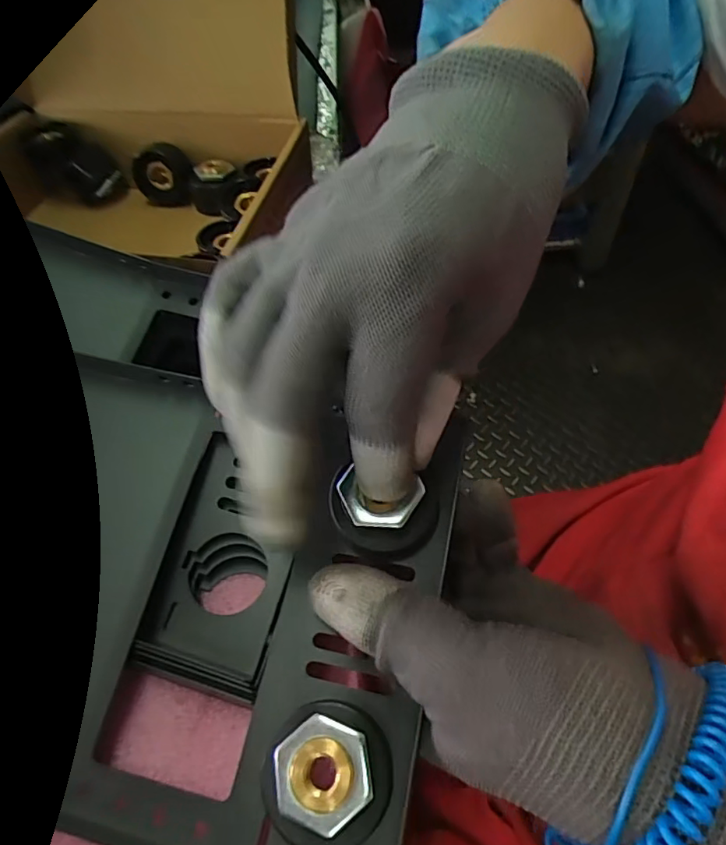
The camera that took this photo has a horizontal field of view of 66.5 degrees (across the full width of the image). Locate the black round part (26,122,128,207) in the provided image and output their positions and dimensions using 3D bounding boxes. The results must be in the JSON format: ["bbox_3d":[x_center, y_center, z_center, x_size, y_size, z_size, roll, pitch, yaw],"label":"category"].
[{"bbox_3d":[-0.217,-0.195,0.420,0.054,0.047,0.054,-1,51,2],"label":"black round part"}]

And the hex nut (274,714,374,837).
[{"bbox_3d":[-0.012,0.100,0.158,0.028,0.006,0.026,15,53,14],"label":"hex nut"}]

